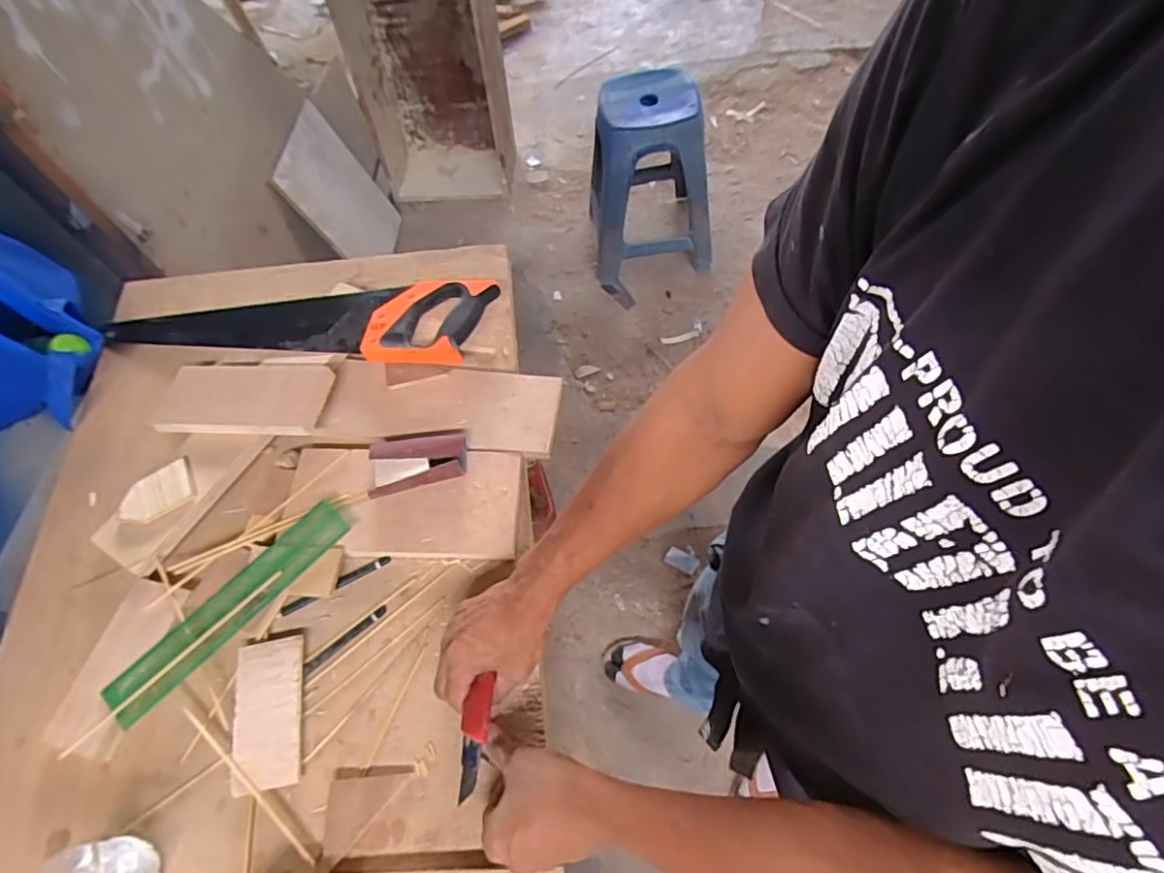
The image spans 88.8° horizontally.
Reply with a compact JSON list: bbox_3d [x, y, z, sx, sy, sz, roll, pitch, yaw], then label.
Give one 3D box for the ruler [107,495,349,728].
[{"bbox_3d":[-0.336,0.164,0.578,0.046,0.011,0.249,39,70,18],"label":"ruler"}]

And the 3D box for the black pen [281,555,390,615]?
[{"bbox_3d":[-0.251,0.150,0.607,0.113,0.010,0.012,-28,62,-12],"label":"black pen"}]

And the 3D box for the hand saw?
[{"bbox_3d":[-0.359,-0.144,0.742,0.502,0.048,0.116,3,60,6],"label":"hand saw"}]

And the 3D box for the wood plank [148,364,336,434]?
[{"bbox_3d":[-0.387,-0.045,0.680,0.197,0.016,0.090,0,59,9],"label":"wood plank"}]

